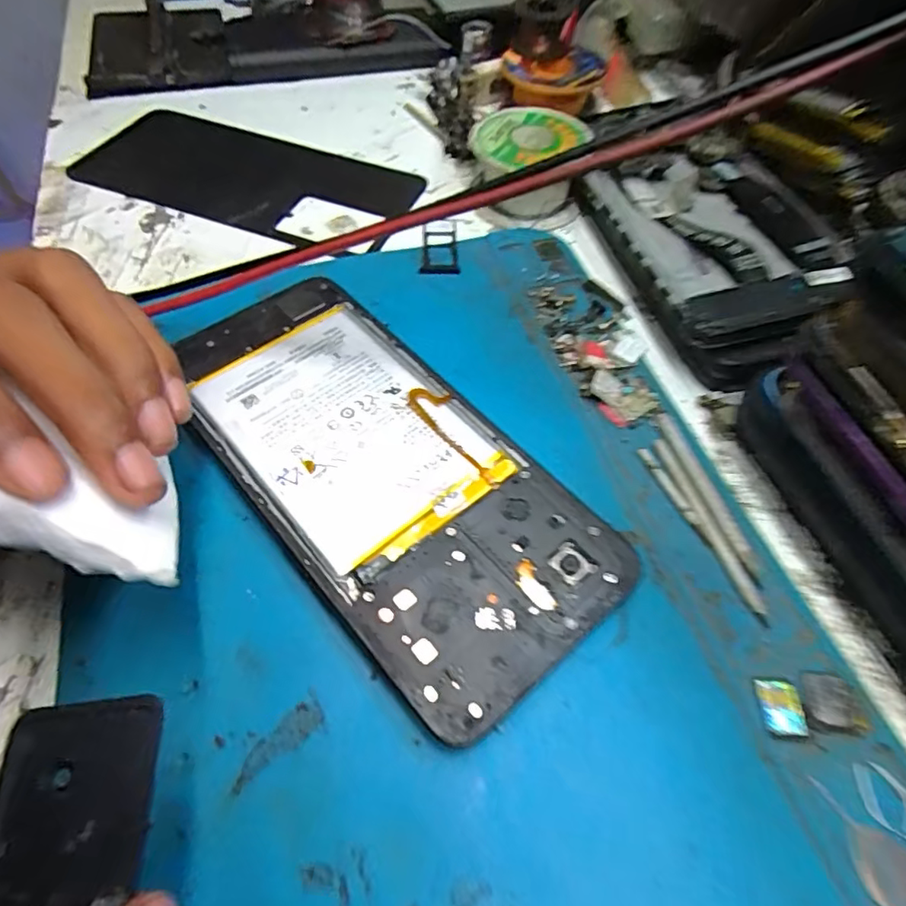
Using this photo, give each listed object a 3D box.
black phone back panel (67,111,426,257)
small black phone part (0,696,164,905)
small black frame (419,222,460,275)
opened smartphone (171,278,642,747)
[{"bbox_3d":[-0.100,-0.135,0.280,0.167,0.005,0.078,20,59,12],"label":"black phone back panel"},{"bbox_3d":[-0.068,0.068,0.100,0.029,0.004,0.045,-4,57,-3],"label":"small black phone part"},{"bbox_3d":[-0.006,-0.088,0.251,0.016,0.004,0.033,0,57,0],"label":"small black frame"},{"bbox_3d":[-0.025,0.003,0.183,0.072,0.010,0.160,-37,64,-22],"label":"opened smartphone"}]

